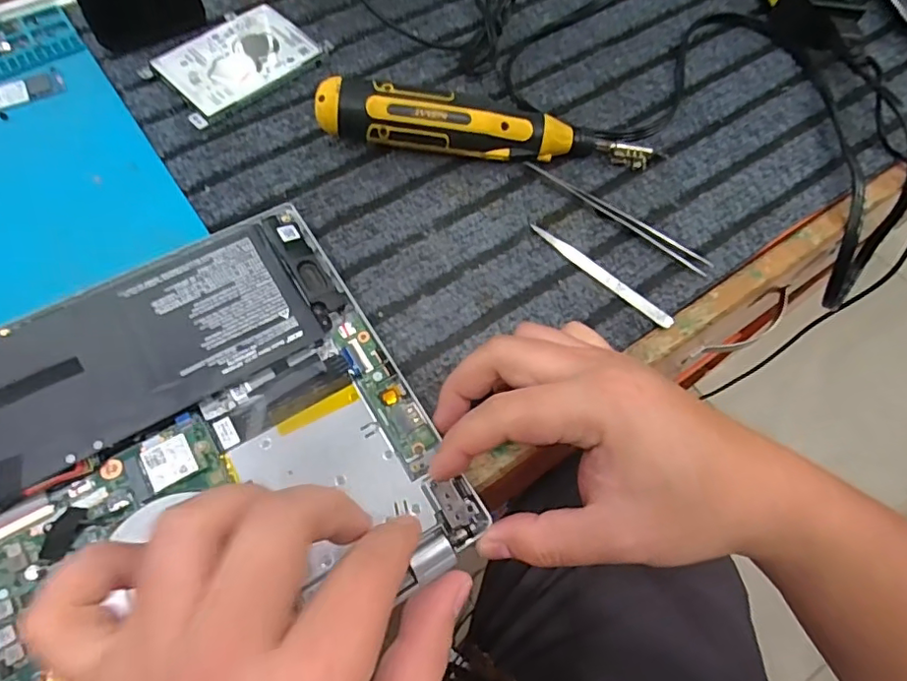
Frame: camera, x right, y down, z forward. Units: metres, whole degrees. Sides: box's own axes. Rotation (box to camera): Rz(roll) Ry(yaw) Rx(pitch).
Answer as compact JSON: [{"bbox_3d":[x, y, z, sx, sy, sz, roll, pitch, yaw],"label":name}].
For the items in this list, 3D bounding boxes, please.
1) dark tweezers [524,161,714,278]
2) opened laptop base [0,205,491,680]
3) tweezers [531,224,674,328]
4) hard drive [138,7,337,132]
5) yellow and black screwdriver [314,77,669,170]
[{"bbox_3d":[0.102,-0.079,0.355,0.130,0.006,0.010,34,67,13],"label":"dark tweezers"},{"bbox_3d":[-0.170,0.076,0.255,0.322,0.019,0.216,-28,68,-16],"label":"opened laptop base"},{"bbox_3d":[0.090,-0.041,0.338,0.099,0.004,0.010,42,69,16],"label":"tweezers"},{"bbox_3d":[-0.149,-0.195,0.391,0.108,0.012,0.071,-40,72,-20],"label":"hard drive"},{"bbox_3d":[0.023,-0.135,0.356,0.211,0.040,0.026,2,64,-2],"label":"yellow and black screwdriver"}]

